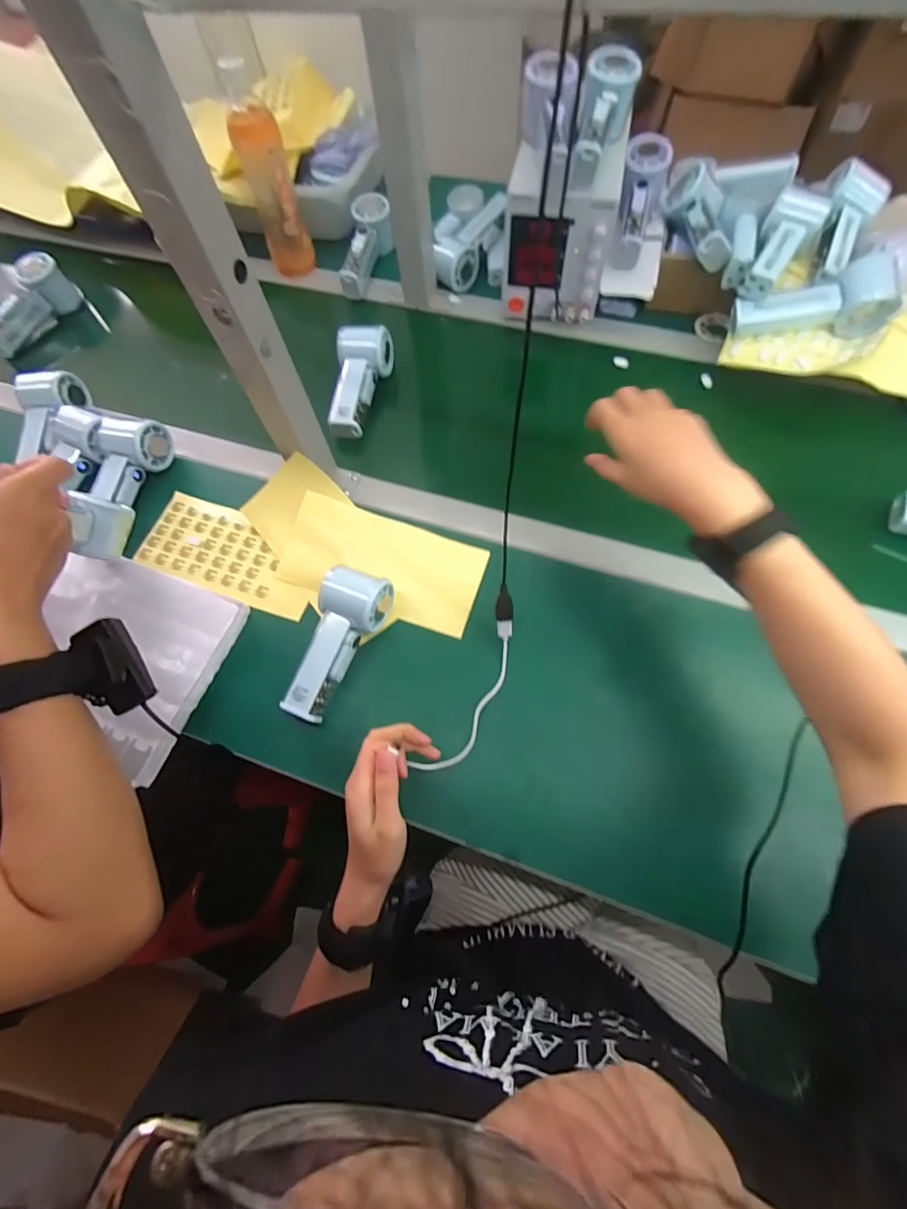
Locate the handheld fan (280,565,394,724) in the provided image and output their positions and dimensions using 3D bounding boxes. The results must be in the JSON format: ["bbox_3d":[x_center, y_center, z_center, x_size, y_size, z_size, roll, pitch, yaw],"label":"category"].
[{"bbox_3d":[-0.117,0.037,0.463,0.060,0.056,0.150,22,84,13],"label":"handheld fan"}]

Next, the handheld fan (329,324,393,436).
[{"bbox_3d":[-0.128,-0.283,0.602,0.061,0.047,0.150,12,79,8],"label":"handheld fan"}]

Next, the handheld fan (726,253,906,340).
[{"bbox_3d":[0.404,-0.343,0.535,0.155,0.047,0.072,-1,65,18],"label":"handheld fan"}]

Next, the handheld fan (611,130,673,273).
[{"bbox_3d":[0.235,-0.508,0.598,0.055,0.064,0.157,14,88,9],"label":"handheld fan"}]

